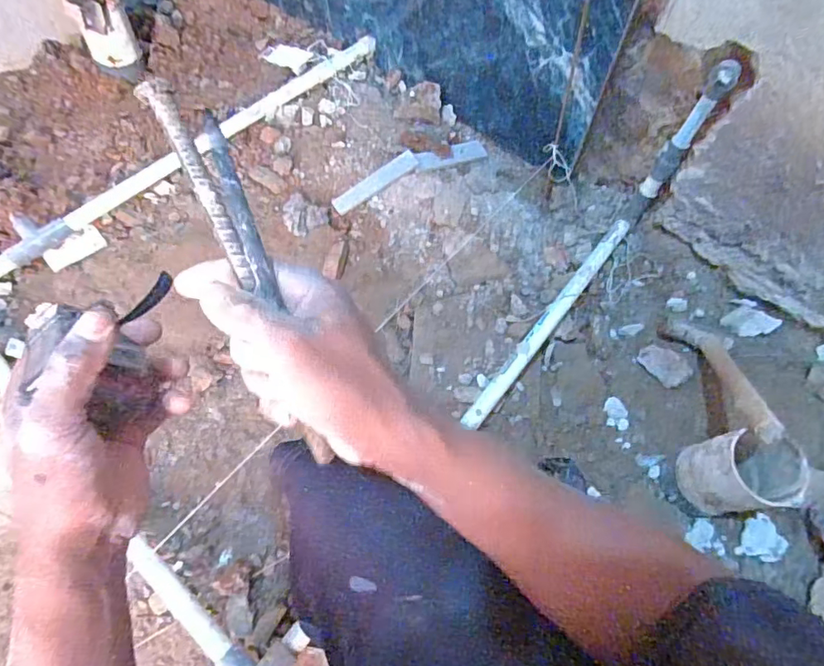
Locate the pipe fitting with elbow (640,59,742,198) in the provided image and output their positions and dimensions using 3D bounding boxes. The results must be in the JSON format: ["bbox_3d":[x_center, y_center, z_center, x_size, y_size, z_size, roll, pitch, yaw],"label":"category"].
[{"bbox_3d":[0.394,-0.283,0.784,0.033,0.265,0.052,32,69,12],"label":"pipe fitting with elbow"}]

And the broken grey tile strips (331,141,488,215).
[{"bbox_3d":[-0.005,-0.300,0.995,0.300,0.038,0.054,-23,69,-11],"label":"broken grey tile strips"}]

